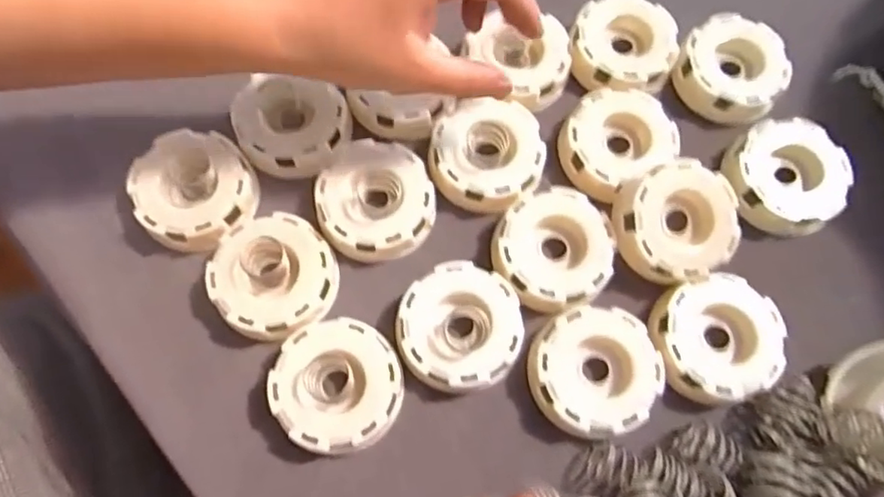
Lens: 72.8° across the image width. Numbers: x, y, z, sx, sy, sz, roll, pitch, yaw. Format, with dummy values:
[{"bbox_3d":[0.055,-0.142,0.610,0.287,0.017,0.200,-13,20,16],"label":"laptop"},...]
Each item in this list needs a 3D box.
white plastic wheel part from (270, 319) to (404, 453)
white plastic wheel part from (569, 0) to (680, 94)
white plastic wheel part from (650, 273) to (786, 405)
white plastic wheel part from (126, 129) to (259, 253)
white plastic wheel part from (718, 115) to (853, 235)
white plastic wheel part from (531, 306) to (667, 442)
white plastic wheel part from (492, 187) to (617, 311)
[{"bbox_3d":[-0.054,0.072,0.311,0.064,0.024,0.064,-9,73,-5],"label":"white plastic wheel part"},{"bbox_3d":[0.114,-0.128,0.381,0.064,0.022,0.066,4,72,-1],"label":"white plastic wheel part"},{"bbox_3d":[0.146,0.050,0.326,0.065,0.028,0.063,1,72,-2],"label":"white plastic wheel part"},{"bbox_3d":[-0.139,-0.033,0.339,0.066,0.026,0.064,1,72,-2],"label":"white plastic wheel part"},{"bbox_3d":[0.204,-0.044,0.359,0.065,0.025,0.069,1,72,-2],"label":"white plastic wheel part"},{"bbox_3d":[0.079,0.065,0.316,0.065,0.020,0.064,-6,72,-4],"label":"white plastic wheel part"},{"bbox_3d":[0.062,0.000,0.335,0.062,0.017,0.066,1,72,-2],"label":"white plastic wheel part"}]

